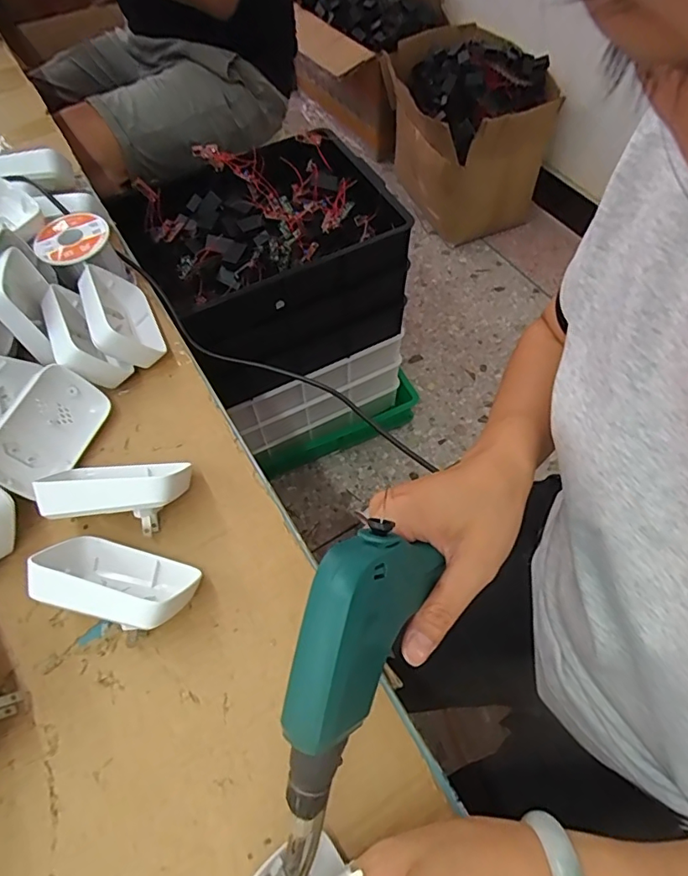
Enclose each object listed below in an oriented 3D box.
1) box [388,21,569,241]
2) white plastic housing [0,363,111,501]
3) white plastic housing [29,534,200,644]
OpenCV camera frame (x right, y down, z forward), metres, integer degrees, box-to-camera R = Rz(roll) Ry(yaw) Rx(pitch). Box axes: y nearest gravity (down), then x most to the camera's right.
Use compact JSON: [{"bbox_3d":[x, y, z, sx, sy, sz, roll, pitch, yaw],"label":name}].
[{"bbox_3d":[0.337,-0.934,1.575,0.369,0.403,0.510,-21,61,-10],"label":"box"},{"bbox_3d":[-0.226,-0.005,0.389,0.032,0.059,0.095,-9,44,40],"label":"white plastic housing"},{"bbox_3d":[-0.144,0.092,0.330,0.102,0.054,0.051,14,62,11],"label":"white plastic housing"}]

